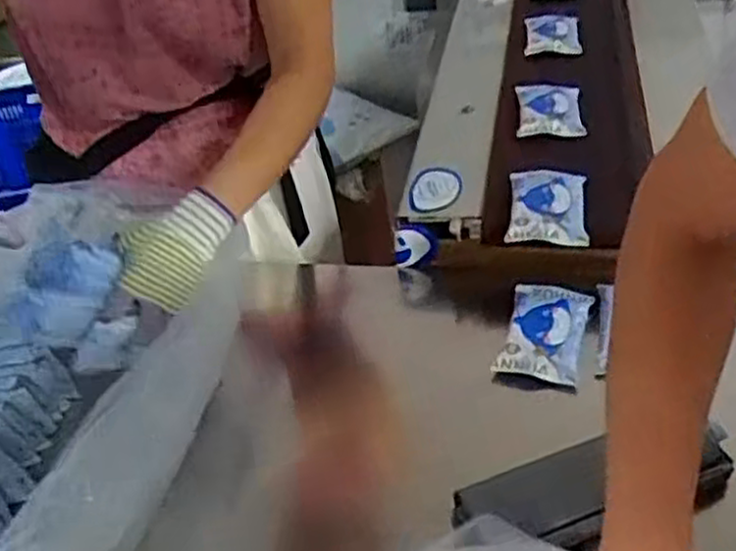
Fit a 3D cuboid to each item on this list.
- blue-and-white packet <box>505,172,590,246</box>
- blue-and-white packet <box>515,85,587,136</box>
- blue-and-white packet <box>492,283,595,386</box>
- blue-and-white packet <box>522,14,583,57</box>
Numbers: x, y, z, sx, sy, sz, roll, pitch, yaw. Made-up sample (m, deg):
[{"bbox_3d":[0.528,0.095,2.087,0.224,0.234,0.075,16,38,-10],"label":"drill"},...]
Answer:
[{"bbox_3d":[0.208,-0.083,0.885,0.085,0.022,0.134,2,38,11],"label":"blue-and-white packet"},{"bbox_3d":[0.255,-0.234,1.075,0.088,0.016,0.155,0,38,9],"label":"blue-and-white packet"},{"bbox_3d":[0.194,0.055,0.835,0.083,0.019,0.138,8,40,19],"label":"blue-and-white packet"},{"bbox_3d":[0.308,-0.416,1.297,0.088,0.028,0.148,-2,38,6],"label":"blue-and-white packet"}]

